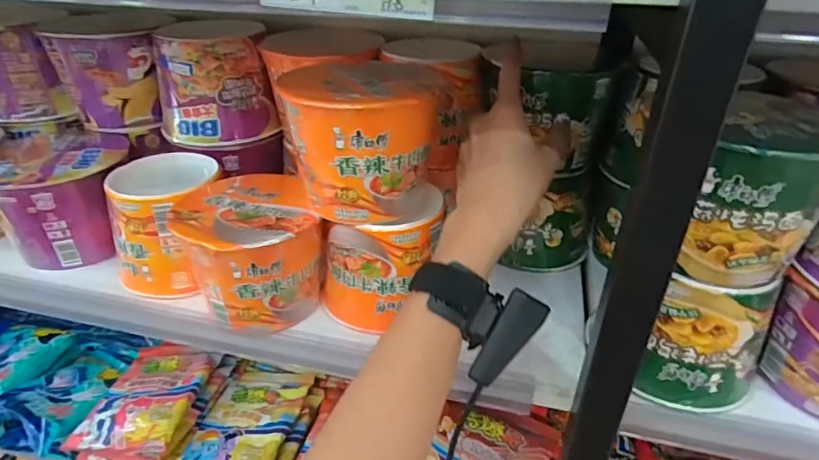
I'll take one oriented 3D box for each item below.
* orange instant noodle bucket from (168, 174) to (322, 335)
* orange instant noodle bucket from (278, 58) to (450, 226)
[{"bbox_3d":[-0.144,0.021,0.461,0.105,0.099,0.120,-16,35,-25],"label":"orange instant noodle bucket"},{"bbox_3d":[-0.039,-0.075,0.425,0.118,0.104,0.107,-10,33,-17],"label":"orange instant noodle bucket"}]

